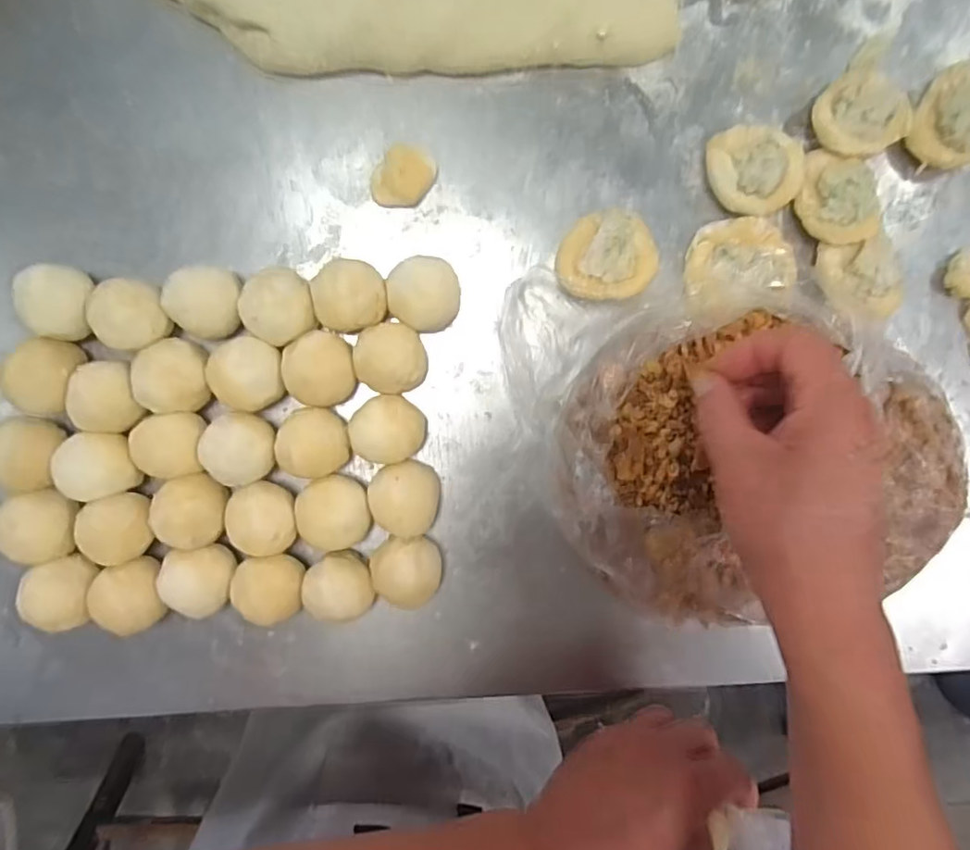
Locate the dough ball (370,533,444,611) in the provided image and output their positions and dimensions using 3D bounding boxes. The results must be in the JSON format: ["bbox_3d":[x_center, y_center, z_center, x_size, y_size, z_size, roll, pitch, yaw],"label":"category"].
[{"bbox_3d":[-0.048,0.086,0.358,0.042,0.040,0.038,18,93,-4],"label":"dough ball"}]

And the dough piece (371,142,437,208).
[{"bbox_3d":[-0.050,-0.150,0.355,0.031,0.015,0.038,36,91,-5],"label":"dough piece"}]

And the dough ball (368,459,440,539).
[{"bbox_3d":[-0.048,0.043,0.357,0.043,0.038,0.039,24,92,-4],"label":"dough ball"}]

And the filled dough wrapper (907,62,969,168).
[{"bbox_3d":[0.296,-0.191,0.365,0.051,0.024,0.061,37,91,-5],"label":"filled dough wrapper"}]

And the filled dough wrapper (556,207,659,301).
[{"bbox_3d":[0.075,-0.103,0.357,0.059,0.026,0.054,0,94,-3],"label":"filled dough wrapper"}]

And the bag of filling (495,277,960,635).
[{"bbox_3d":[0.138,0.019,0.347,0.251,0.065,0.198,4,94,-3],"label":"bag of filling"}]

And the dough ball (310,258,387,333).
[{"bbox_3d":[-0.080,-0.075,0.349,0.042,0.038,0.039,0,94,-3],"label":"dough ball"}]

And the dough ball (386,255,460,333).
[{"bbox_3d":[-0.037,-0.077,0.352,0.041,0.033,0.041,0,94,-3],"label":"dough ball"}]

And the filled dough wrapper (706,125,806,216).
[{"bbox_3d":[0.165,-0.156,0.359,0.057,0.025,0.052,0,94,-3],"label":"filled dough wrapper"}]

